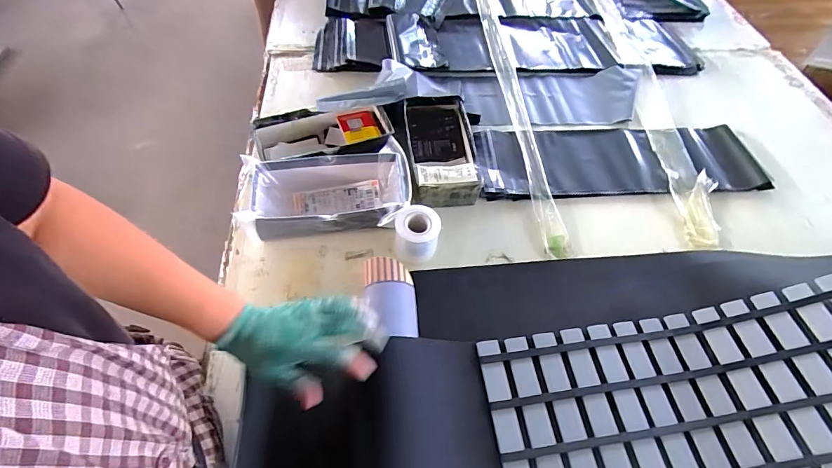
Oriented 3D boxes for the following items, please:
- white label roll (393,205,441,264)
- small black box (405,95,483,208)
[{"bbox_3d":[0.002,0.000,0.593,0.068,0.057,0.064,2,56,-2],"label":"white label roll"},{"bbox_3d":[0.044,-0.148,0.706,0.120,0.053,0.223,-3,56,-5],"label":"small black box"}]

